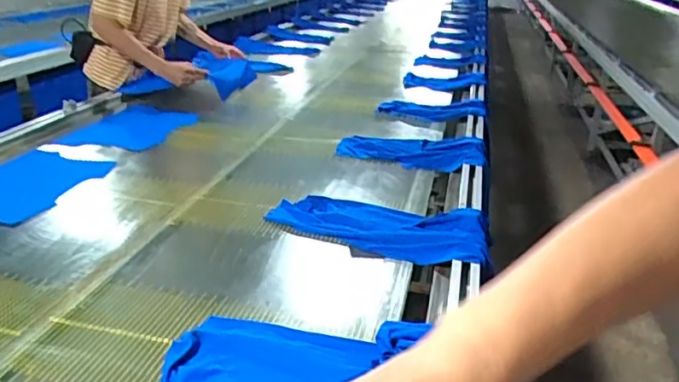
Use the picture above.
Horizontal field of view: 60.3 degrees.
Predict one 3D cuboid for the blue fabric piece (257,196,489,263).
[{"bbox_3d":[0.081,0.068,1.258,0.499,0.055,0.175,13,24,27],"label":"blue fabric piece"}]

